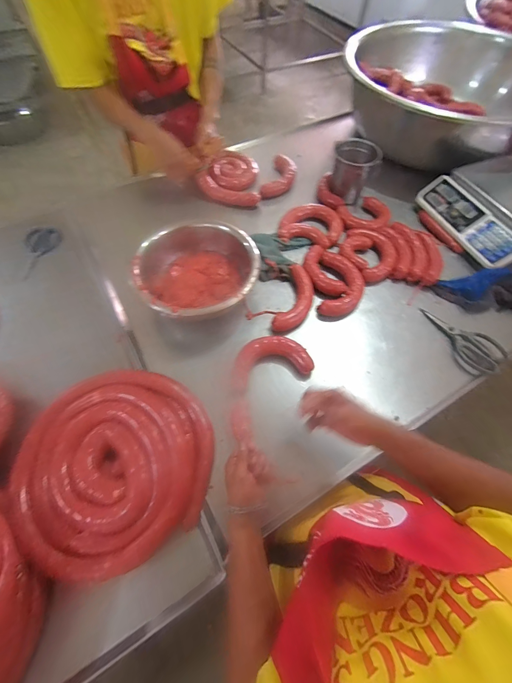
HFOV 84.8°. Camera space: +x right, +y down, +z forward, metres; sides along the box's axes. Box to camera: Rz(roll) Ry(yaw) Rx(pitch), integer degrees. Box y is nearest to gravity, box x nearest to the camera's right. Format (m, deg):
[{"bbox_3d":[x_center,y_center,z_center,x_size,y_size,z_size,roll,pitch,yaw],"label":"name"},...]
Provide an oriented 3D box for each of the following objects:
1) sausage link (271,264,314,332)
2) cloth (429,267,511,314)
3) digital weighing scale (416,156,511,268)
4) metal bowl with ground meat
[{"bbox_3d":[0.104,-0.105,0.714,0.081,0.035,0.202,16,64,7],"label":"sausage link"},{"bbox_3d":[0.620,-0.132,0.717,0.293,0.071,0.110,12,63,5],"label":"cloth"},{"bbox_3d":[0.720,-0.395,0.820,0.328,0.088,0.343,-21,65,-12],"label":"digital weighing scale"},{"bbox_3d":[-0.135,-0.159,0.682,0.288,0.121,0.266,1,63,-1],"label":"metal bowl with ground meat"}]

